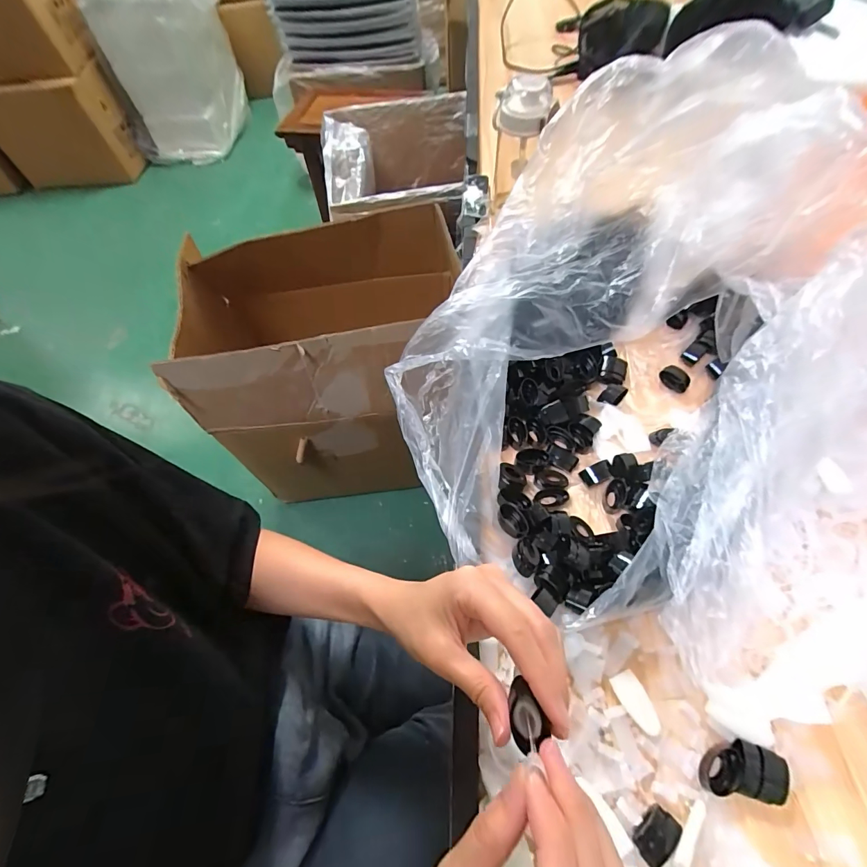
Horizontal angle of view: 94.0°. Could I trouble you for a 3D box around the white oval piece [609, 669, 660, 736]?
[{"bbox_3d":[0.164,0.216,0.326,0.022,0.004,0.044,-28,62,-12],"label":"white oval piece"}]

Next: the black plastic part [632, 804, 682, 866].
[{"bbox_3d":[0.155,0.279,0.281,0.033,0.014,0.019,-37,64,-16],"label":"black plastic part"}]

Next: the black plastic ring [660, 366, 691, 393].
[{"bbox_3d":[0.282,-0.064,0.471,0.032,0.014,0.027,35,68,21],"label":"black plastic ring"}]

